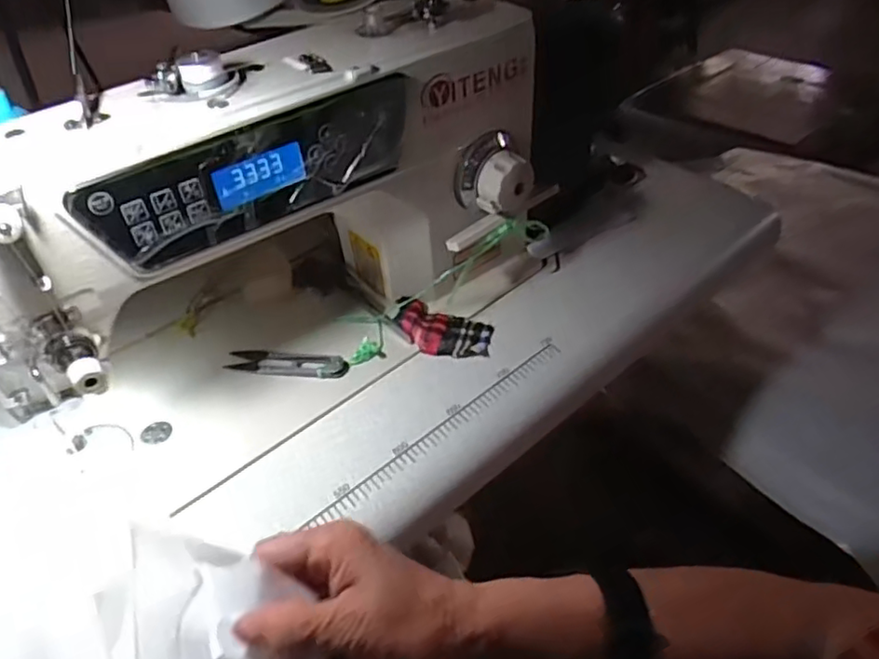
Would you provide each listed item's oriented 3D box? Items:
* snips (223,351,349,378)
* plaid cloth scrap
[{"bbox_3d":[-0.121,0.027,0.493,0.096,0.012,0.020,5,45,10],"label":"snips"},{"bbox_3d":[0.000,-0.002,0.505,0.085,0.019,0.044,17,48,21],"label":"plaid cloth scrap"}]

